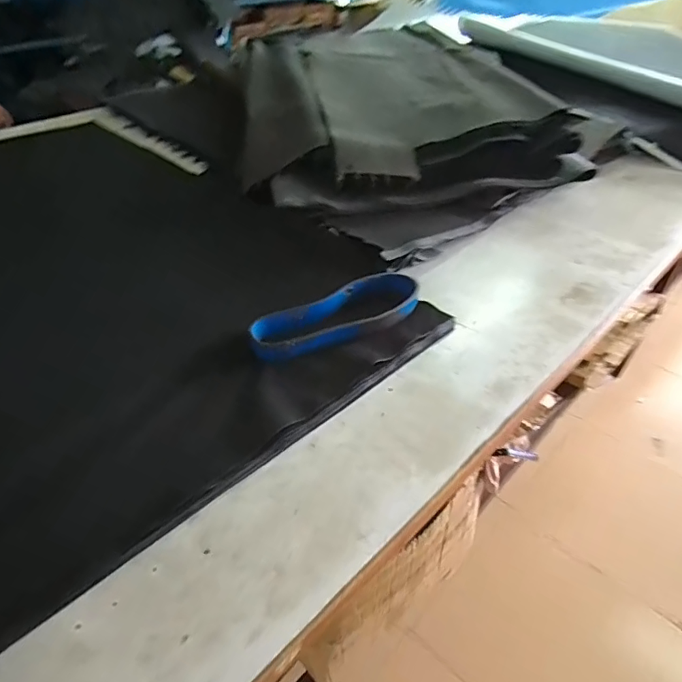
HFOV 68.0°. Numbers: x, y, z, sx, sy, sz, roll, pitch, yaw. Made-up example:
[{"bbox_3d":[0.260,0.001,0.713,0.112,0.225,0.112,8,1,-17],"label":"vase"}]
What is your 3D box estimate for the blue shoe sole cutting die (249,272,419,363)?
[{"bbox_3d":[-0.003,-0.048,0.866,0.320,0.035,0.114,-21,46,-24],"label":"blue shoe sole cutting die"}]

